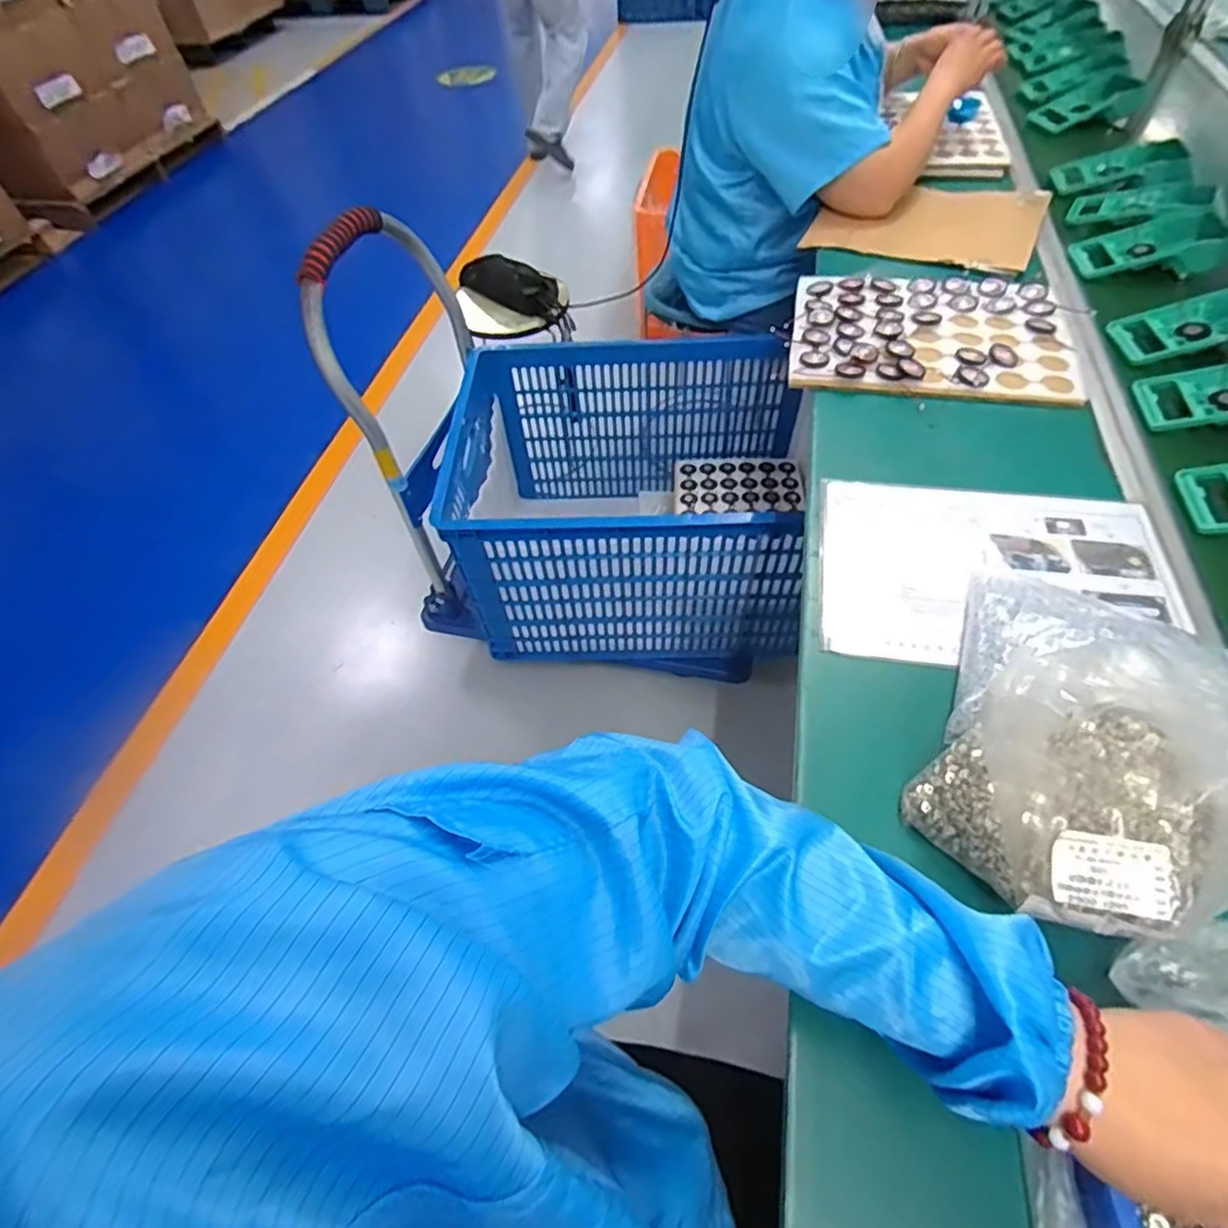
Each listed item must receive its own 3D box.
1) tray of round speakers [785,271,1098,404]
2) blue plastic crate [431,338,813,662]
[{"bbox_3d":[0.393,-0.357,0.795,0.317,0.019,0.247,7,55,9],"label":"tray of round speakers"},{"bbox_3d":[0.018,-0.210,1.235,0.624,0.397,0.479,0,54,4],"label":"blue plastic crate"}]

